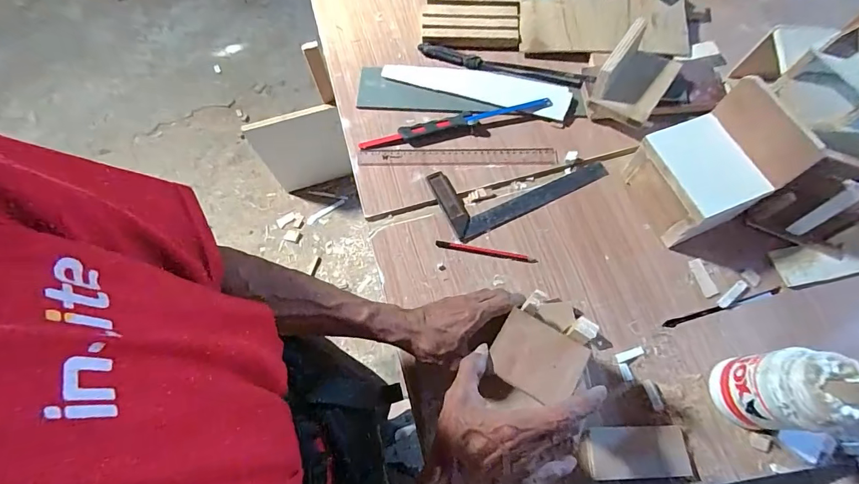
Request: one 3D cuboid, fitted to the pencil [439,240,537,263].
[{"bbox_3d":[0.078,0.013,0.572,0.138,0.005,0.011,9,68,5],"label":"pencil"}]

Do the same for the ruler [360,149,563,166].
[{"bbox_3d":[0.043,-0.130,0.634,0.300,0.006,0.029,0,71,2],"label":"ruler"}]

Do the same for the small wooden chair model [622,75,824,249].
[{"bbox_3d":[0.357,-0.097,0.528,0.133,0.163,0.127,-21,69,-7],"label":"small wooden chair model"}]

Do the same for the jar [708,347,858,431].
[{"bbox_3d":[0.368,0.157,0.435,0.070,0.135,0.080,-5,68,0],"label":"jar"}]

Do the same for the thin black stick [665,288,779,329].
[{"bbox_3d":[0.387,0.086,0.539,0.168,0.004,0.009,-15,68,-4],"label":"thin black stick"}]

